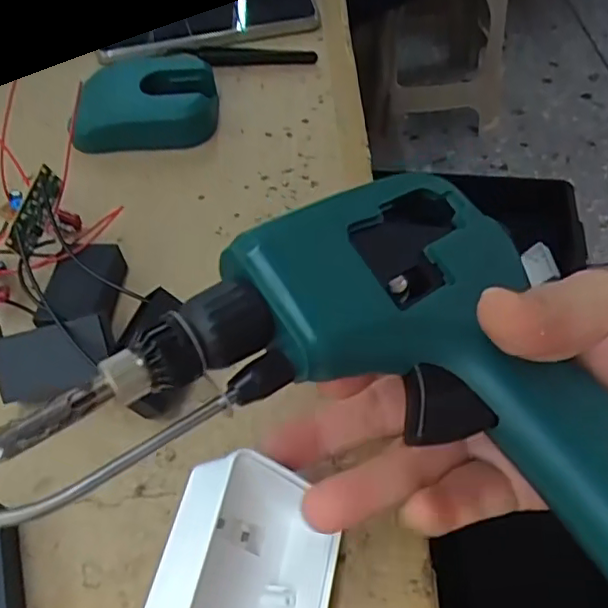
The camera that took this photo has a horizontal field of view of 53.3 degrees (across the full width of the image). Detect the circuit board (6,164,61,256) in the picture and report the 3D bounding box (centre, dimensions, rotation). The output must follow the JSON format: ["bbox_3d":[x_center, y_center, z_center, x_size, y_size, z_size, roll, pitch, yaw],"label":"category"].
[{"bbox_3d":[-0.124,-0.044,0.281,0.007,0.014,0.043,10,69,12],"label":"circuit board"}]

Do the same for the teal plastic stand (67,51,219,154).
[{"bbox_3d":[-0.101,-0.128,0.377,0.088,0.034,0.058,-4,53,2],"label":"teal plastic stand"}]

